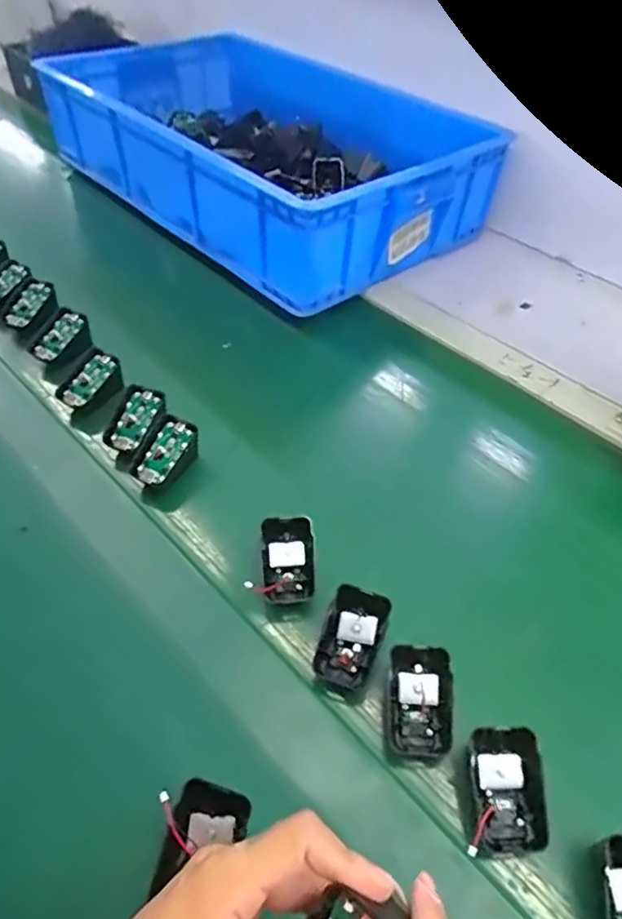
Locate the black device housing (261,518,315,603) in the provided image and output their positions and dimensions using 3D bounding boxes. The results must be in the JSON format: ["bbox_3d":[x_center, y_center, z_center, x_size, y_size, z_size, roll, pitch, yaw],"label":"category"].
[{"bbox_3d":[-0.019,0.082,0.468,0.042,0.031,0.061,-2,48,-2],"label":"black device housing"}]

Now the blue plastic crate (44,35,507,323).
[{"bbox_3d":[-0.096,-0.498,0.900,0.399,0.146,0.678,-31,56,-25],"label":"blue plastic crate"}]

